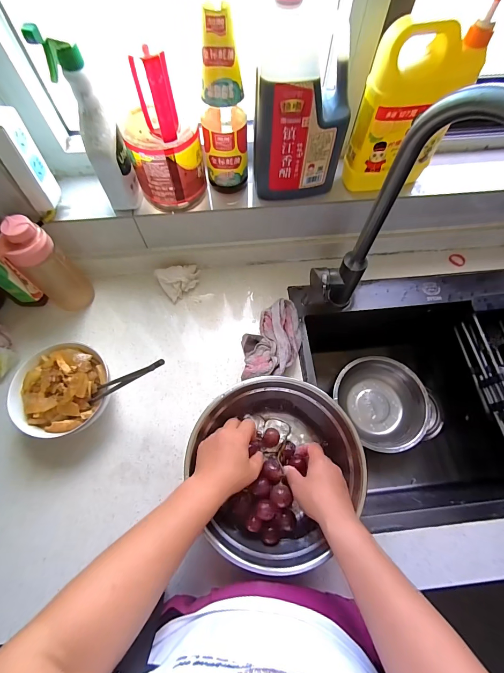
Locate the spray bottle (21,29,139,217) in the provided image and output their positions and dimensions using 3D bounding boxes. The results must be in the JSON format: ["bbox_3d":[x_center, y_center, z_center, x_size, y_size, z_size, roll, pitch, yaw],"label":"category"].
[{"bbox_3d":[-0.216,-0.286,0.444,0.055,0.228,0.055,-21,70,-10],"label":"spray bottle"}]

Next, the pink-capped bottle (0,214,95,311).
[{"bbox_3d":[-0.355,-0.120,0.545,0.063,0.198,0.077,40,72,15],"label":"pink-capped bottle"}]

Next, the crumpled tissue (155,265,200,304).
[{"bbox_3d":[-0.143,-0.117,0.632,0.084,0.043,0.060,-36,72,-15],"label":"crumpled tissue"}]

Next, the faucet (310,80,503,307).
[{"bbox_3d":[0.206,-0.101,0.431,0.059,0.418,0.227,-40,73,-16],"label":"faucet"}]

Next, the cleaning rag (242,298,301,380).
[{"bbox_3d":[0.037,0.007,0.581,0.104,0.042,0.173,15,67,6],"label":"cleaning rag"}]

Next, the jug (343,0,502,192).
[{"bbox_3d":[0.230,-0.332,0.463,0.142,0.206,0.072,-20,69,-10],"label":"jug"}]

